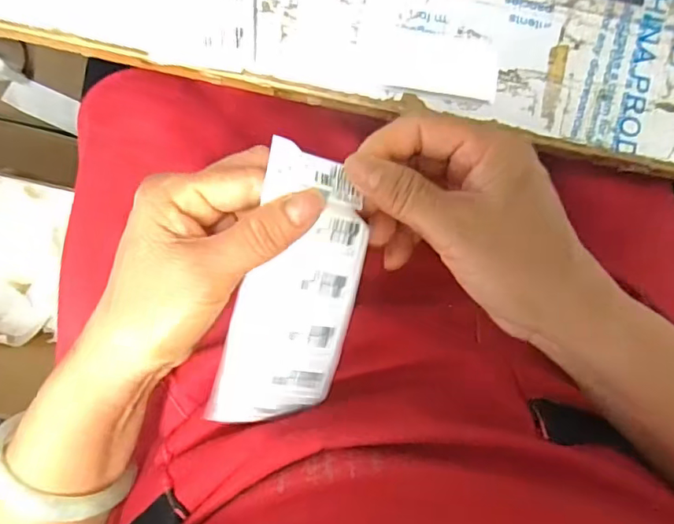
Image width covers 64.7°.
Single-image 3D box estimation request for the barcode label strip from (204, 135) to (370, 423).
[{"bbox_3d":[-0.020,0.020,0.255,0.054,0.016,0.138,16,102,-4],"label":"barcode label strip"}]

